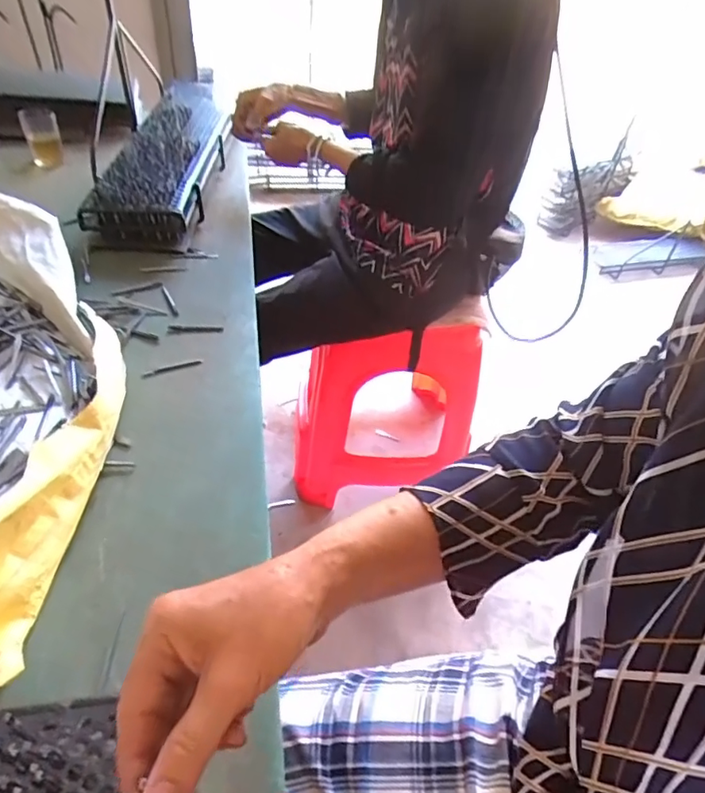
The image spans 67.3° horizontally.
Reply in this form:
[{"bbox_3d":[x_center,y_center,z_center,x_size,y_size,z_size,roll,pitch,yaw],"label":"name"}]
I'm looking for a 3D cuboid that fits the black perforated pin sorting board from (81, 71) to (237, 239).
[{"bbox_3d":[-0.321,-0.439,0.962,0.152,0.085,0.543,2,44,-4],"label":"black perforated pin sorting board"}]

